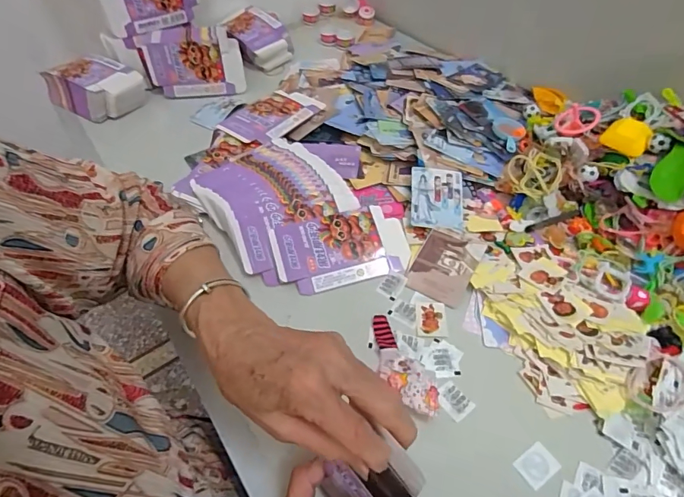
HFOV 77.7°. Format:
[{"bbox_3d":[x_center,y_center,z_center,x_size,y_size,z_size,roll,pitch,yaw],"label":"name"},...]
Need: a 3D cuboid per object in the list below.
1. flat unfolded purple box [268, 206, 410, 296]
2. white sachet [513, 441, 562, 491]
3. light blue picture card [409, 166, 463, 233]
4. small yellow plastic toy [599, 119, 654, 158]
[{"bbox_3d":[0.000,0.000,0.475,0.145,0.008,0.084,-12,73,-8],"label":"flat unfolded purple box"},{"bbox_3d":[0.157,0.173,0.340,0.031,0.004,0.024,-29,55,-20],"label":"white sachet"},{"bbox_3d":[0.113,-0.059,0.507,0.065,0.005,0.086,11,63,2],"label":"light blue picture card"},{"bbox_3d":[0.327,-0.128,0.483,0.037,0.019,0.044,-38,59,-25],"label":"small yellow plastic toy"}]

